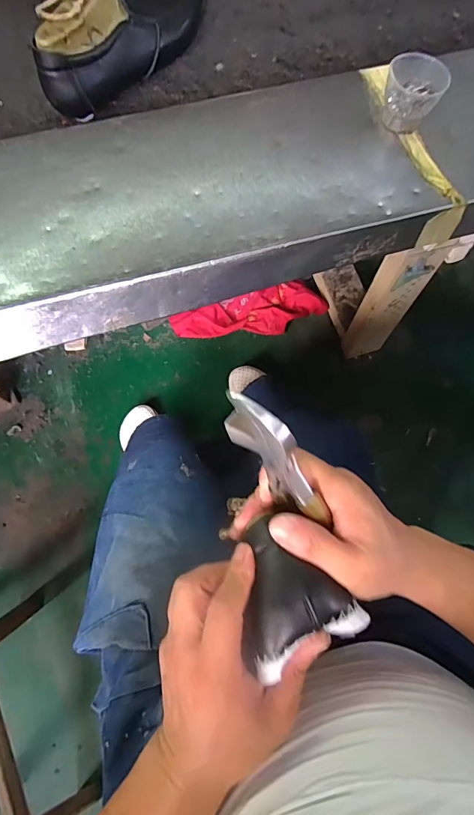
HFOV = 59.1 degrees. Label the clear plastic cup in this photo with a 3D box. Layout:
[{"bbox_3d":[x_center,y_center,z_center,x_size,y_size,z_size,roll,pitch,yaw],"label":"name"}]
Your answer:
[{"bbox_3d":[0.188,-0.335,0.452,0.062,0.053,0.052,18,74,5],"label":"clear plastic cup"}]

